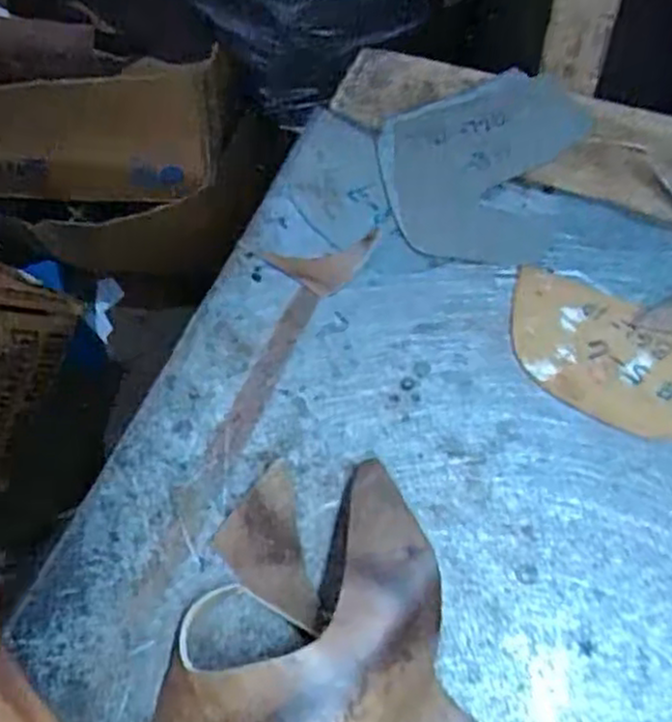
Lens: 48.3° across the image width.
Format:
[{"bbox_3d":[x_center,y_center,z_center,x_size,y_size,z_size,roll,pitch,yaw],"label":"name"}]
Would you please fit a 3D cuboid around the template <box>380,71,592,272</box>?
[{"bbox_3d":[0.084,-0.124,0.459,0.112,0.014,0.142,19,65,13],"label":"template"}]

